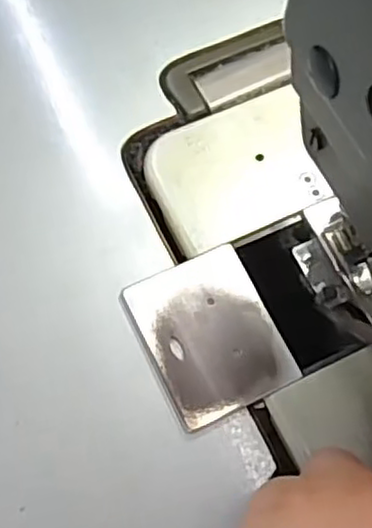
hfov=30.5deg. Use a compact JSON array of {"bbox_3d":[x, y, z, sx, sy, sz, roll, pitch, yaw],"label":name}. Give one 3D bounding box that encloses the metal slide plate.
[{"bbox_3d":[0.009,0.027,0.271,0.051,0.004,0.063,-23,68,-12],"label":"metal slide plate"}]

